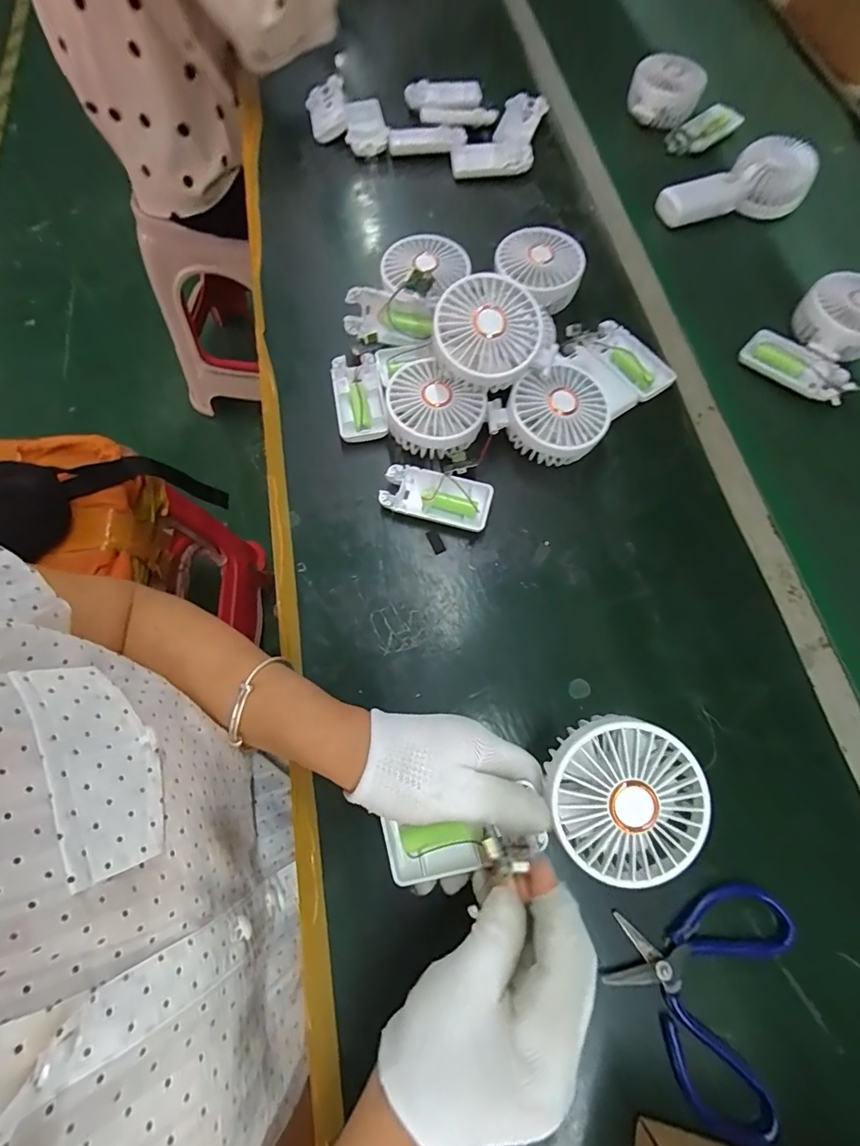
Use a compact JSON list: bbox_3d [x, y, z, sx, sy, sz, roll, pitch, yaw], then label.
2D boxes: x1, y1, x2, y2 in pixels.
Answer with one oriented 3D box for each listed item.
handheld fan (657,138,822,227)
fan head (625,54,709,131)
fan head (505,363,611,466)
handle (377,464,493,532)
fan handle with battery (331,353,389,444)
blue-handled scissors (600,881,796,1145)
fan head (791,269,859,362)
[{"bbox_3d":[0.363,-0.455,0.549,0.171,0.046,0.086,-28,74,-12],"label":"handheld fan"},{"bbox_3d":[0.313,-0.643,0.620,0.088,0.045,0.081,25,72,9],"label":"fan head"},{"bbox_3d":[0.115,-0.139,0.422,0.086,0.052,0.078,-21,72,-7],"label":"fan head"},{"bbox_3d":[0.006,-0.067,0.414,0.096,0.018,0.045,13,70,5],"label":"handle"},{"bbox_3d":[-0.069,-0.168,0.453,0.046,0.018,0.091,-9,70,-3],"label":"fan handle with battery"},{"bbox_3d":[0.170,0.263,0.298,0.106,0.011,0.132,19,71,7],"label":"blue-handled scissors"},{"bbox_3d":[0.428,-0.263,0.478,0.080,0.038,0.089,-42,75,-14],"label":"fan head"}]

